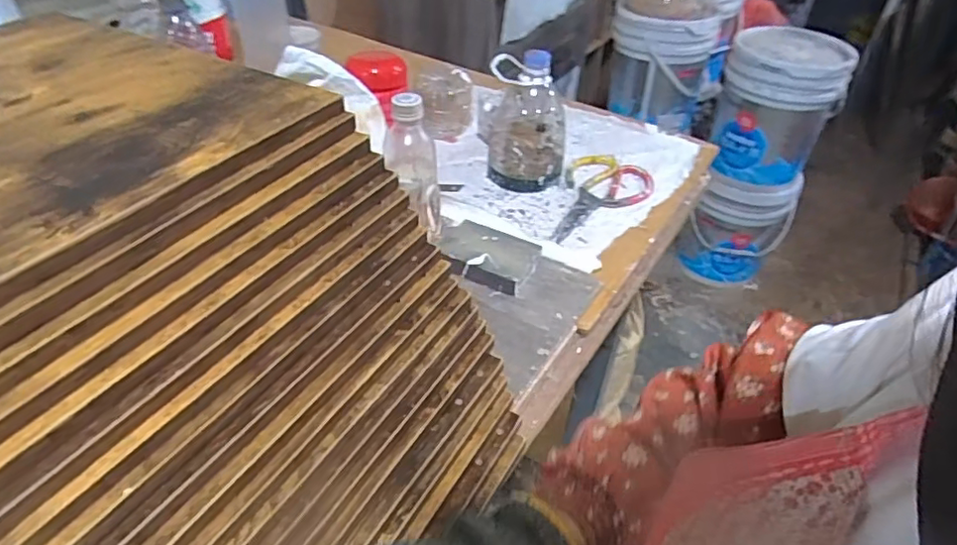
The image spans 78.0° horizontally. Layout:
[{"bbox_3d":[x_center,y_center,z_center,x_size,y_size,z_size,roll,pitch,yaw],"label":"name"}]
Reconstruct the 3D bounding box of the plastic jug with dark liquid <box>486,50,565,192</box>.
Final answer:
[{"bbox_3d":[0.064,-0.206,0.771,0.092,0.153,0.108,0,42,-2],"label":"plastic jug with dark liquid"}]

